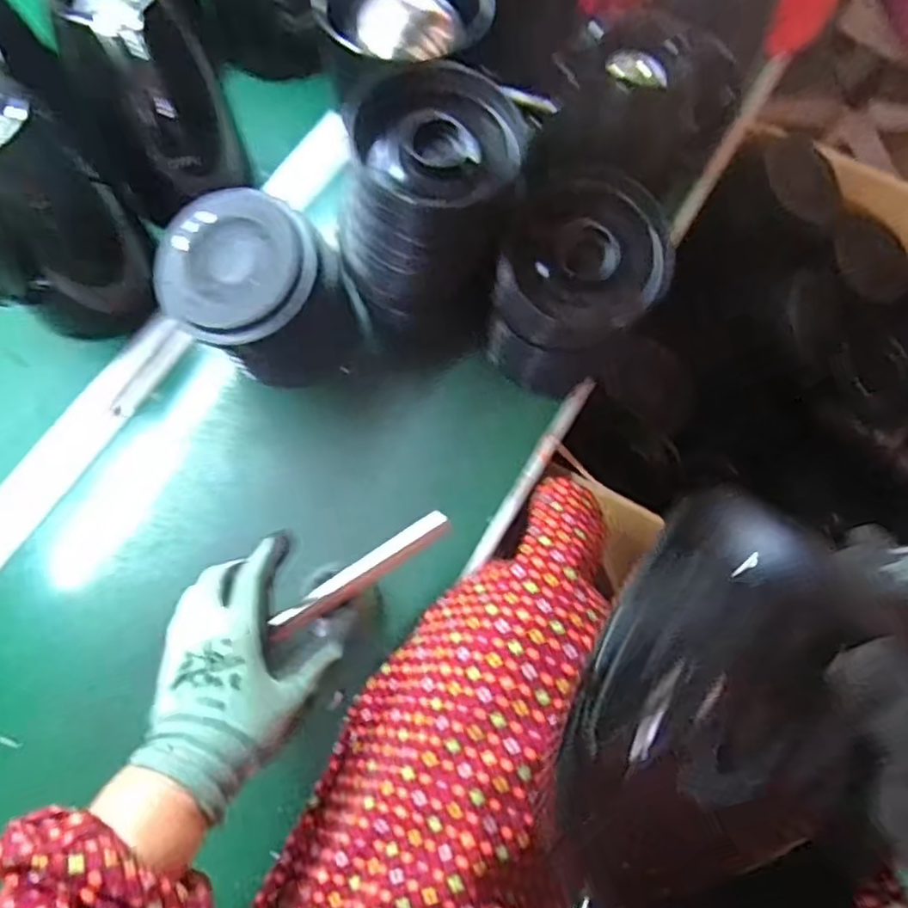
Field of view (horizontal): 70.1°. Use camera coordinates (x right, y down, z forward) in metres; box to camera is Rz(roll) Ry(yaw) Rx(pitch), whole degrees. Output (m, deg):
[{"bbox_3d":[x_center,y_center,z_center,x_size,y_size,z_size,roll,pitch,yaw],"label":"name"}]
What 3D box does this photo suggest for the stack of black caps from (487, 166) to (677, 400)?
[{"bbox_3d":[0.101,-0.132,0.536,0.118,0.159,0.111,28,74,7],"label":"stack of black caps"}]

